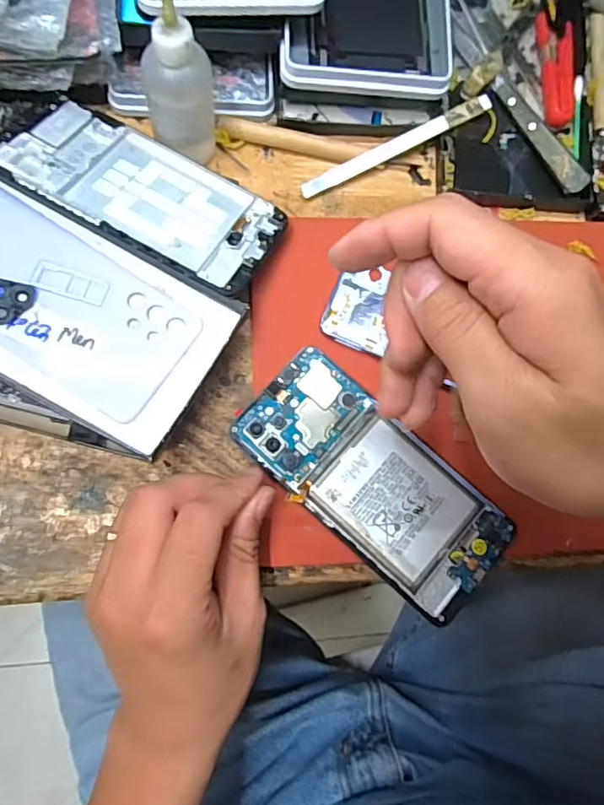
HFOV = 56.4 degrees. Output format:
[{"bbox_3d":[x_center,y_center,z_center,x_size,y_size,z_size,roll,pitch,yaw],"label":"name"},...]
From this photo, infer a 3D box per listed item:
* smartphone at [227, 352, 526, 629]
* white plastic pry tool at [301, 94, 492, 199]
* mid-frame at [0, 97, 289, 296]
[{"bbox_3d":[0.039,0.043,0.306,0.153,0.007,0.070,42,81,4],"label":"smartphone"},{"bbox_3d":[0.058,-0.159,0.349,0.128,0.004,0.011,-27,110,-2],"label":"white plastic pry tool"},{"bbox_3d":[-0.085,-0.116,0.311,0.146,0.004,0.071,30,60,0],"label":"mid-frame"}]

